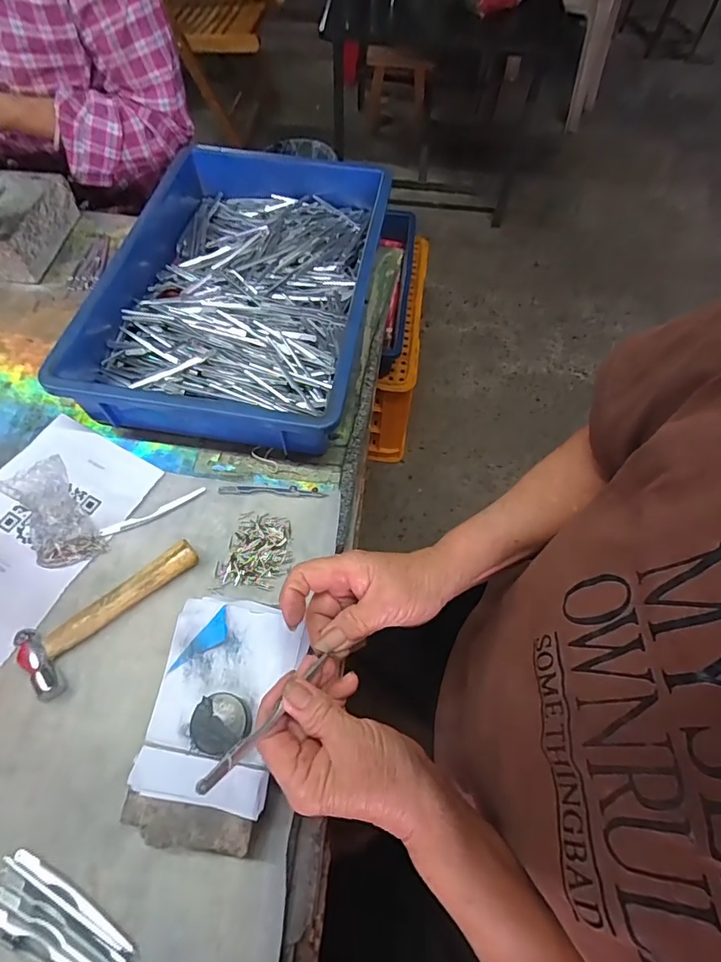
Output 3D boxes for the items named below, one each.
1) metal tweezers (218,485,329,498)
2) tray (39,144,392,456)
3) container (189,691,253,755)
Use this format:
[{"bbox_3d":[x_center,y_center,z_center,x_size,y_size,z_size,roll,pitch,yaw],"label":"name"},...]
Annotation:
[{"bbox_3d":[-0.089,0.010,0.495,0.107,0.005,0.011,3,61,-1],"label":"metal tweezers"},{"bbox_3d":[-0.157,-0.237,0.592,0.330,0.075,0.424,8,61,2],"label":"tray"},{"bbox_3d":[-0.096,0.169,0.339,0.039,0.017,0.037,1,61,-2],"label":"container"}]

